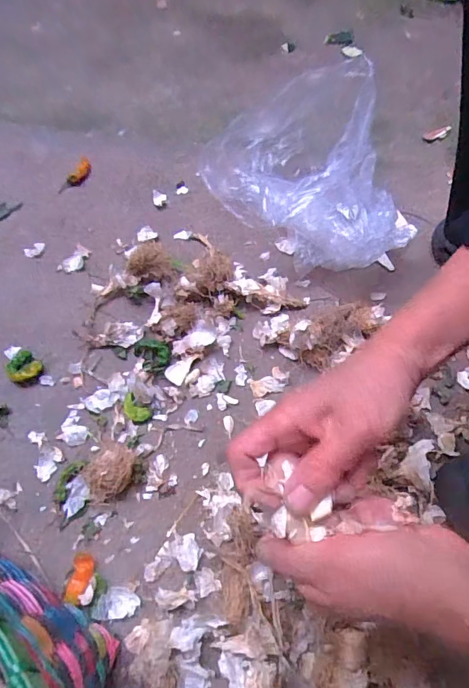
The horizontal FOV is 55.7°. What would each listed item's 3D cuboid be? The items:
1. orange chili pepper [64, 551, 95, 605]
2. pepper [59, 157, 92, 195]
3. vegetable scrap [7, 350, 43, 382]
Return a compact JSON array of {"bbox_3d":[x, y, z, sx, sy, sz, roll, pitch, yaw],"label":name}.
[{"bbox_3d":[-0.154,0.233,0.443,0.020,0.010,0.044,10,65,7],"label":"orange chili pepper"},{"bbox_3d":[-0.244,-0.257,0.683,0.031,0.010,0.069,35,84,17],"label":"pepper"},{"bbox_3d":[-0.261,0.028,0.545,0.046,0.015,0.038,36,71,18],"label":"vegetable scrap"}]

